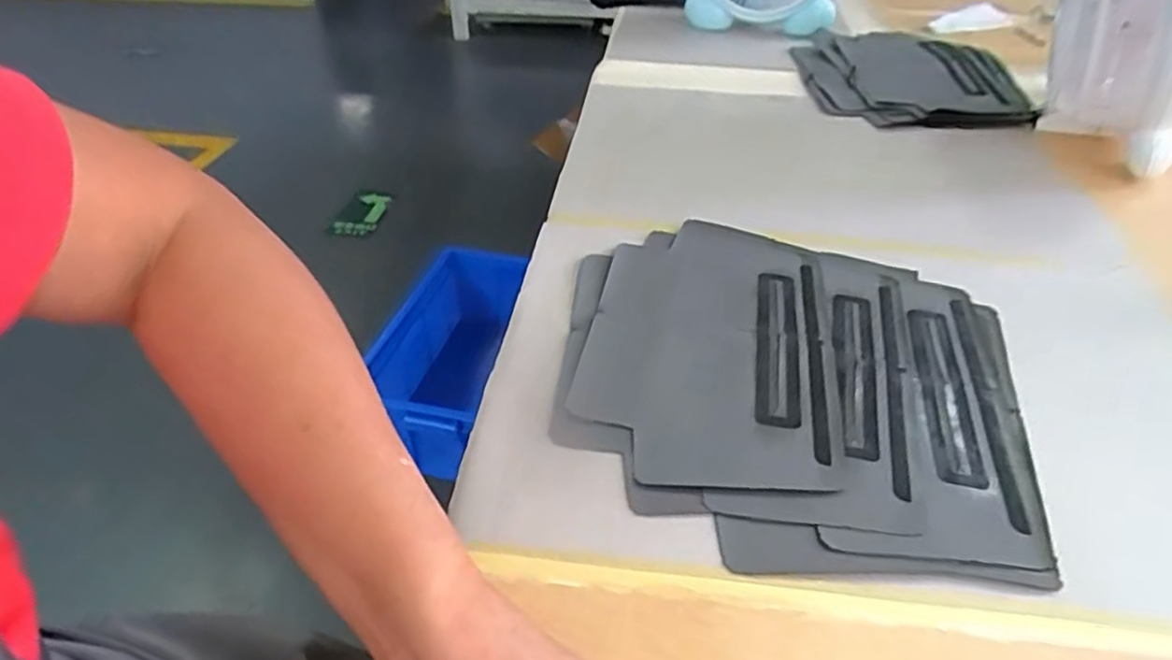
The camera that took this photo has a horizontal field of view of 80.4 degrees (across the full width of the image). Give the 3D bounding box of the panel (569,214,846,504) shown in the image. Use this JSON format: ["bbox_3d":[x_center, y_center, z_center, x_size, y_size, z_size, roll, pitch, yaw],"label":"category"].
[{"bbox_3d":[0.090,0.003,0.508,0.169,0.009,0.281,8,40,10],"label":"panel"}]

